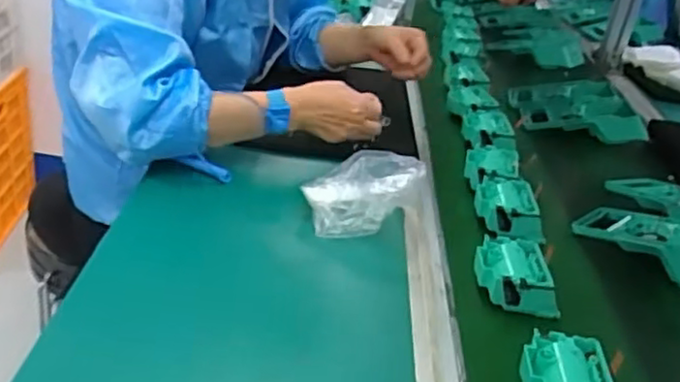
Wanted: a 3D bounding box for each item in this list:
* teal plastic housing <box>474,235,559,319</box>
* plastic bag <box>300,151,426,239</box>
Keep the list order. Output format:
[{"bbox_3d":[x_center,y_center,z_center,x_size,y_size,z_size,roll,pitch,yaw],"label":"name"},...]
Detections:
[{"bbox_3d":[0.167,0.082,0.662,0.069,0.039,0.082,3,23,-4],"label":"teal plastic housing"},{"bbox_3d":[0.022,-0.006,0.738,0.117,0.067,0.109,1,23,-8],"label":"plastic bag"}]

